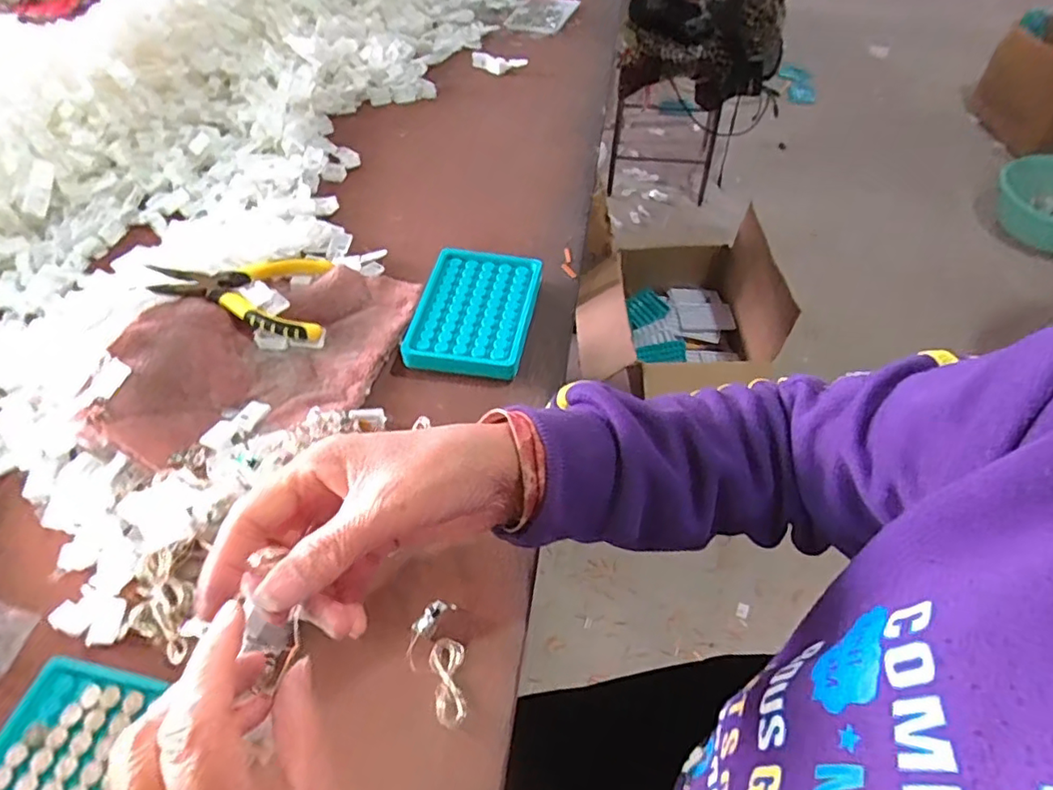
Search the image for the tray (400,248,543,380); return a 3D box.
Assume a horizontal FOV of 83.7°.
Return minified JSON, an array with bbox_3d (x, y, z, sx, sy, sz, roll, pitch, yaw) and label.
[{"bbox_3d":[-0.046,-0.074,0.516,0.100,0.026,0.129,7,52,7],"label":"tray"}]

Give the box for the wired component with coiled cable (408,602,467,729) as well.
[{"bbox_3d":[-0.052,0.156,0.343,0.031,0.014,0.067,-13,52,-8],"label":"wired component with coiled cable"}]

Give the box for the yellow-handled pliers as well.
[{"bbox_3d":[-0.248,-0.090,0.511,0.141,0.014,0.089,3,51,-12],"label":"yellow-handled pliers"}]

